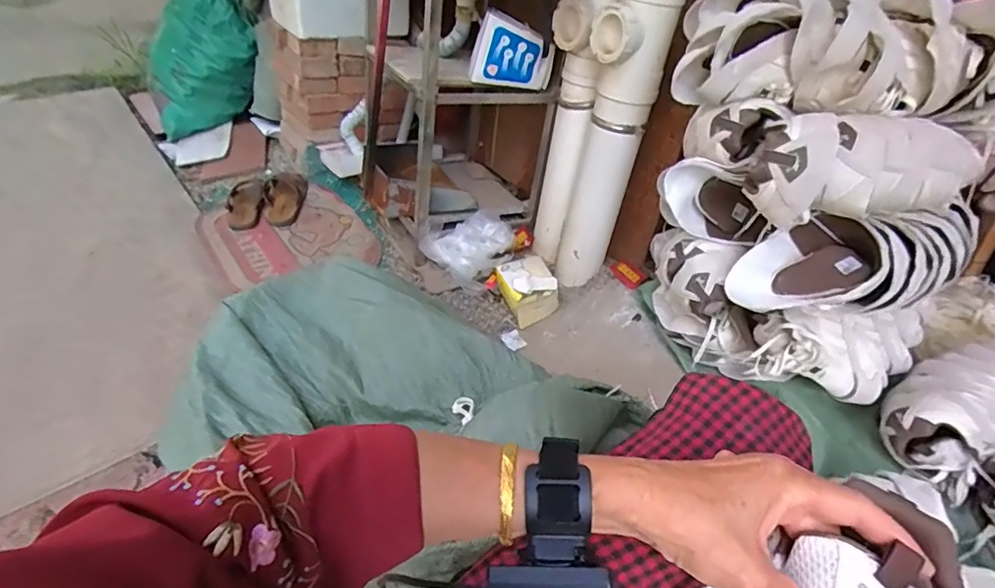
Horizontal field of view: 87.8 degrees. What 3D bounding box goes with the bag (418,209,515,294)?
[{"bbox_3d":[-0.067,-0.119,1.270,0.203,0.108,0.174,24,42,20],"label":"bag"}]

